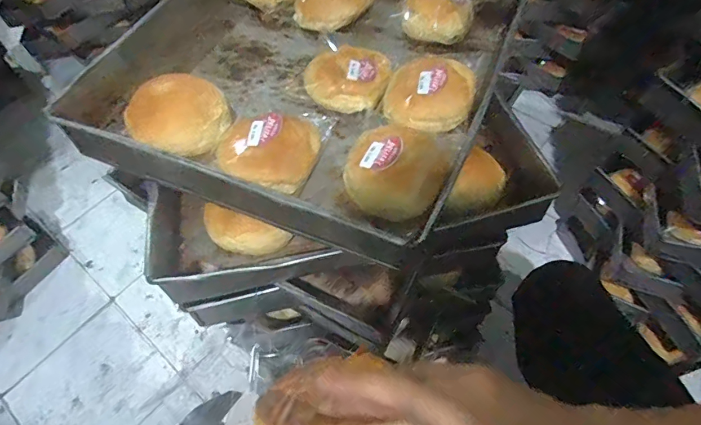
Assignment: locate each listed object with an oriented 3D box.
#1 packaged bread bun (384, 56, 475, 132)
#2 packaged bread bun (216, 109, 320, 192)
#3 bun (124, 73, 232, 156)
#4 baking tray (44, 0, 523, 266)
[{"bbox_3d":[0.082,-0.128,0.457,0.092,0.034,0.080,22,61,17],"label":"packaged bread bun"},{"bbox_3d":[-0.080,-0.063,0.427,0.085,0.040,0.083,-2,57,3],"label":"packaged bread bun"},{"bbox_3d":[-0.183,-0.106,0.465,0.108,0.041,0.085,-24,59,-12],"label":"bun"},{"bbox_3d":[-0.057,-0.178,0.507,0.402,0.066,0.399,19,60,15],"label":"baking tray"}]

